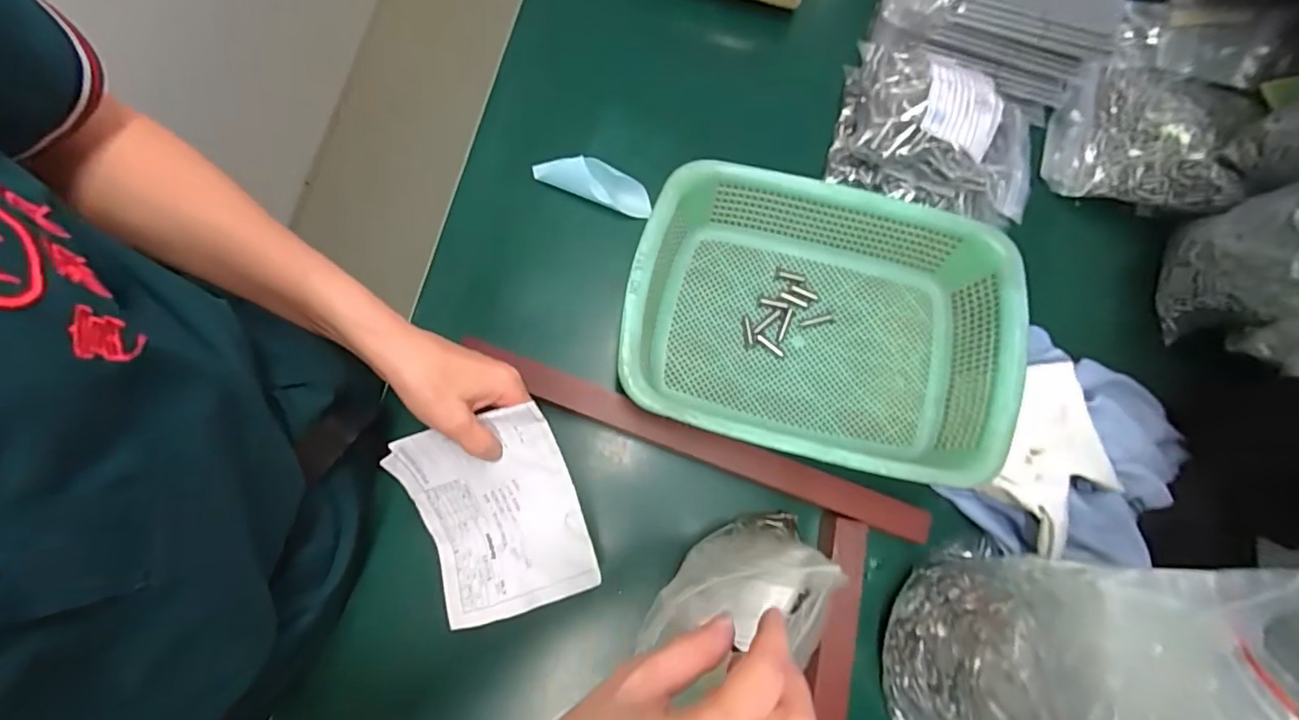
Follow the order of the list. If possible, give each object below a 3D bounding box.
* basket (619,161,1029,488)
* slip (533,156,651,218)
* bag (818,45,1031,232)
[{"bbox_3d":[0.135,-0.028,0.468,0.295,0.087,0.218,15,79,2],"label":"basket"},{"bbox_3d":[-0.051,-0.165,0.517,0.112,0.014,0.035,20,110,0],"label":"slip"},{"bbox_3d":[0.257,-0.200,0.503,0.181,0.073,0.113,24,79,4],"label":"bag"}]

